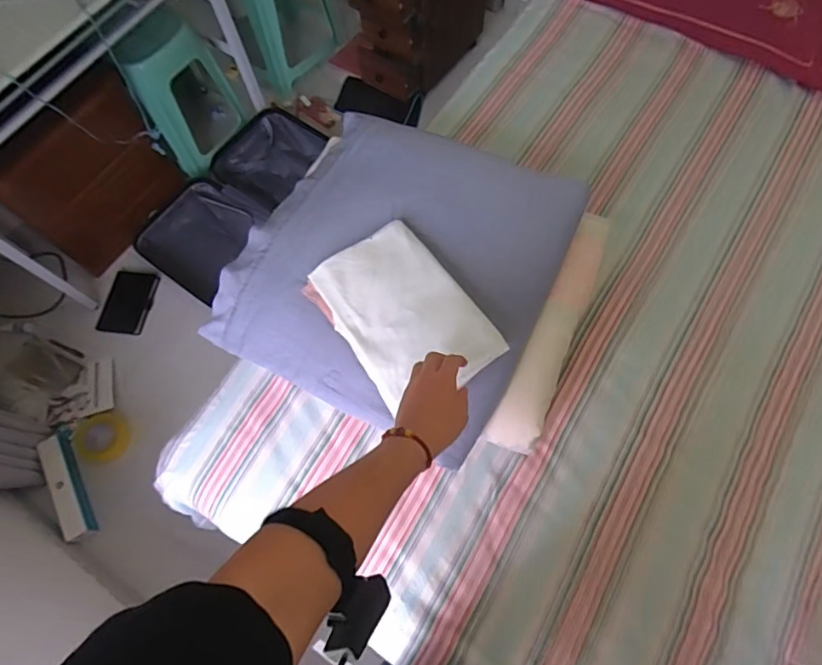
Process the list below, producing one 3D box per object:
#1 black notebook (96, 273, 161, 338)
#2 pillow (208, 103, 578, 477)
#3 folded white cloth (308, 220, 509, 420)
[{"bbox_3d":[-0.944,-0.099,1.676,0.147,0.022,0.212,11,75,-1],"label":"black notebook"},{"bbox_3d":[-0.021,-0.130,0.839,0.498,0.107,0.528,25,72,11],"label":"pillow"},{"bbox_3d":[-0.015,-0.032,0.757,0.182,0.046,0.273,-32,71,-10],"label":"folded white cloth"}]

